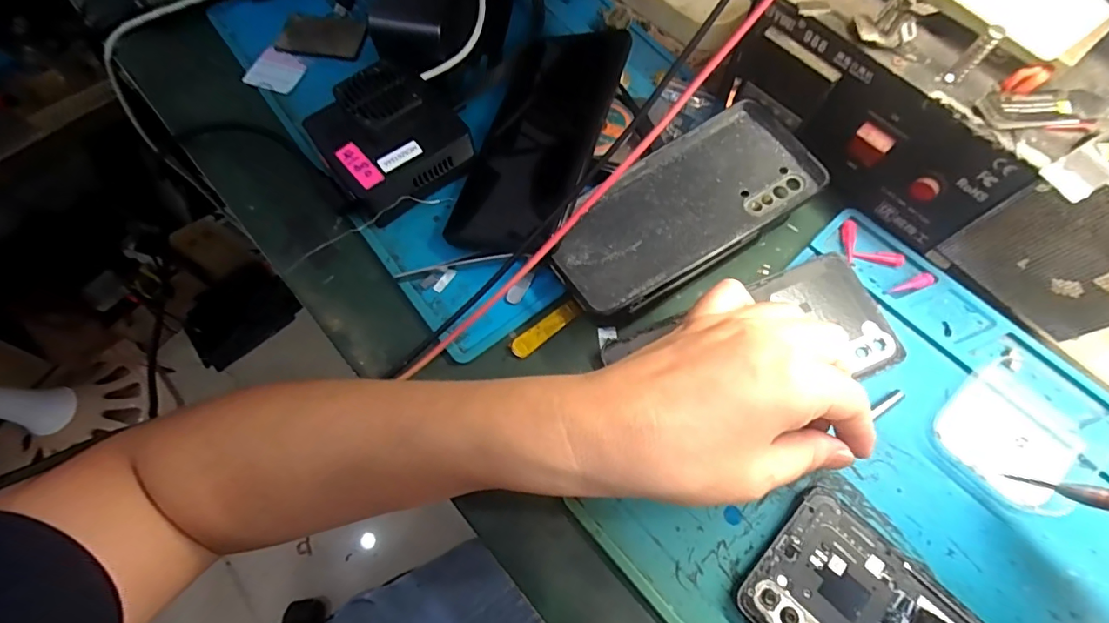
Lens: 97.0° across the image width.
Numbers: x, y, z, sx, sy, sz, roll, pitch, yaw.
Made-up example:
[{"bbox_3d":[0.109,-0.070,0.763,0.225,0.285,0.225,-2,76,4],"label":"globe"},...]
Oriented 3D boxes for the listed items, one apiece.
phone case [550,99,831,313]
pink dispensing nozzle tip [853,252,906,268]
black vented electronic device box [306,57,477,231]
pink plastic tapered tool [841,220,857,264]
[{"bbox_3d":[0.074,-0.059,0.282,0.159,0.010,0.075,-35,69,-10],"label":"phone case"},{"bbox_3d":[0.192,-0.032,0.291,0.028,0.005,0.007,11,70,6],"label":"pink dispensing nozzle tip"},{"bbox_3d":[-0.098,-0.103,0.293,0.080,0.044,0.072,-41,73,-13],"label":"black vented electronic device box"},{"bbox_3d":[0.177,-0.042,0.292,0.008,0.004,0.028,5,69,4],"label":"pink plastic tapered tool"}]

